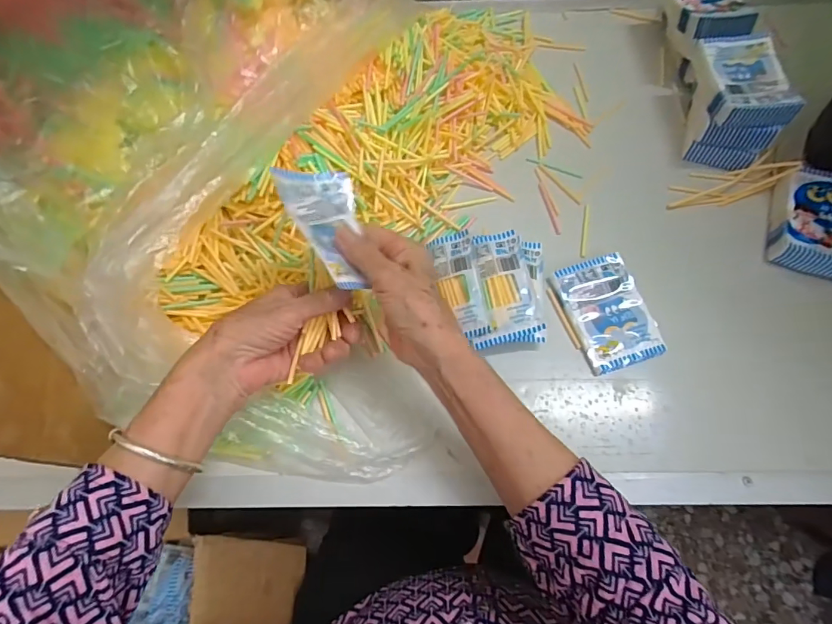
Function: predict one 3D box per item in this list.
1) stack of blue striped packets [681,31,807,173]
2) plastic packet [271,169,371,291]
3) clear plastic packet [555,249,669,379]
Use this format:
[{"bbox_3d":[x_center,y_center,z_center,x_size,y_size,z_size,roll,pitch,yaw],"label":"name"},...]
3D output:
[{"bbox_3d":[0.332,-0.221,0.481,0.071,0.076,0.122,2,68,3],"label":"stack of blue striped packets"},{"bbox_3d":[-0.062,-0.065,0.335,0.051,0.035,0.106,-21,68,-7],"label":"plastic packet"},{"bbox_3d":[0.179,0.000,0.427,0.070,0.014,0.106,-17,68,-5],"label":"clear plastic packet"}]

